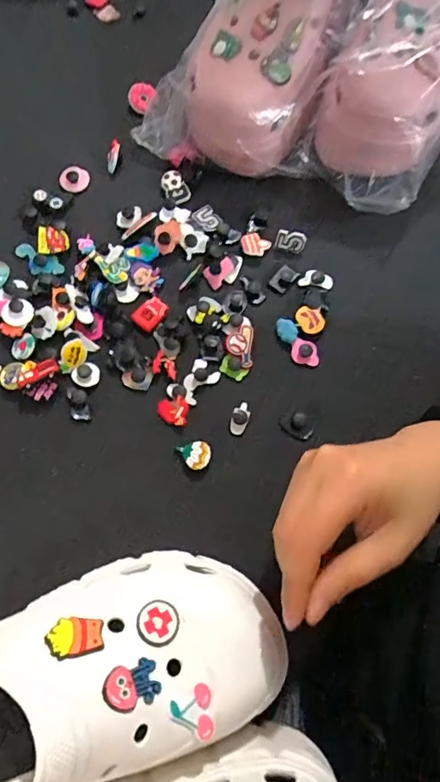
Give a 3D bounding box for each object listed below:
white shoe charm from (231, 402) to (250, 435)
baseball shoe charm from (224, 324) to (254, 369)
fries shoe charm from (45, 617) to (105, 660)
[{"bbox_3d":[0.016,0.021,0.380,0.013,0.008,0.025,21,72,4],"label":"white shoe charm"},{"bbox_3d":[0.016,-0.038,0.399,0.023,0.008,0.035,5,72,-1],"label":"baseball shoe charm"},{"bbox_3d":[-0.076,0.129,0.254,0.028,0.004,0.021,1,36,-24],"label":"fries shoe charm"}]

